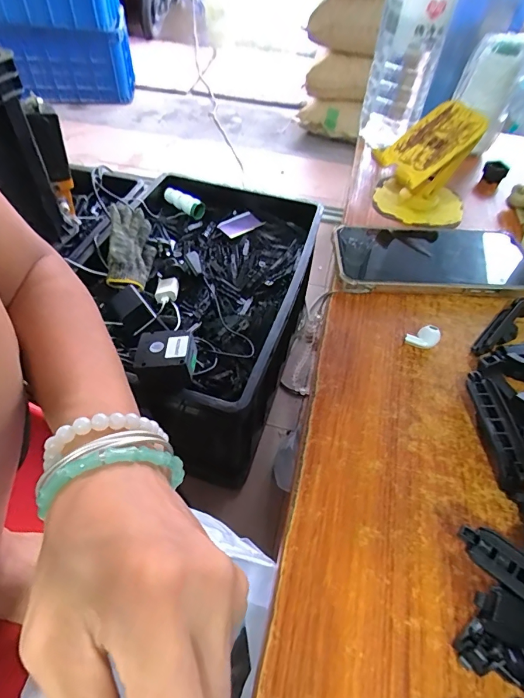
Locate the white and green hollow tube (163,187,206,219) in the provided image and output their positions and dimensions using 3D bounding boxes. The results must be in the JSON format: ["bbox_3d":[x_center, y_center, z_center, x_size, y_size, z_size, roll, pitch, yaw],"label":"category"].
[{"bbox_3d":[-0.188,-0.353,0.989,0.127,0.030,0.034,36,57,23],"label":"white and green hollow tube"}]

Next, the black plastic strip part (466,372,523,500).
[{"bbox_3d":[0.147,0.050,0.253,0.022,0.011,0.078,-2,51,-5],"label":"black plastic strip part"}]

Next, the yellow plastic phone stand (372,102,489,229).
[{"bbox_3d":[0.160,-0.177,0.398,0.098,0.090,0.081,19,51,11],"label":"yellow plastic phone stand"}]

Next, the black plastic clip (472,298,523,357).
[{"bbox_3d":[0.185,-0.018,0.311,0.076,0.015,0.017,-32,59,-26],"label":"black plastic clip"}]

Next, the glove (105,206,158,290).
[{"bbox_3d":[-0.263,-0.205,0.824,0.023,0.104,0.228,-23,61,28],"label":"glove"}]

